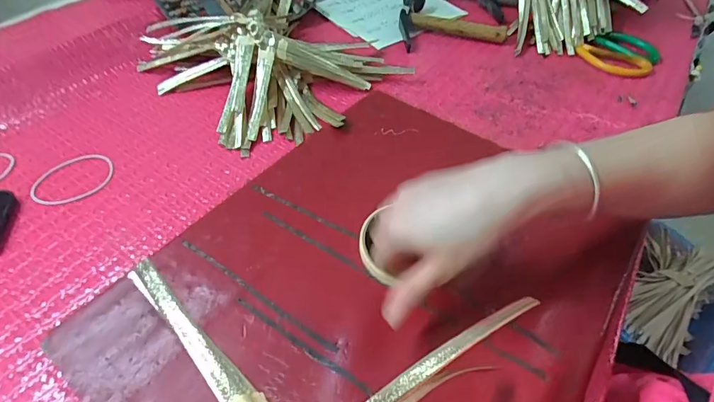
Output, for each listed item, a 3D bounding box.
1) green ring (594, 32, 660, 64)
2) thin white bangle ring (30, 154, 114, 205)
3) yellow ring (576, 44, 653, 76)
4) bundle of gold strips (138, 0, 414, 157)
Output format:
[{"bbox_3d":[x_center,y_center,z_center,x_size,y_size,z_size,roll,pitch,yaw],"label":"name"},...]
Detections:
[{"bbox_3d":[0.373,-0.212,0.592,0.079,0.014,0.053,33,54,26],"label":"green ring"},{"bbox_3d":[-0.277,-0.023,0.425,0.072,0.005,0.065,-15,49,-16],"label":"thin white bangle ring"},{"bbox_3d":[0.339,-0.183,0.573,0.095,0.012,0.050,18,49,14],"label":"yellow ring"},{"bbox_3d":[-0.112,-0.177,0.520,0.290,0.072,0.246,32,54,24],"label":"bundle of gold strips"}]

